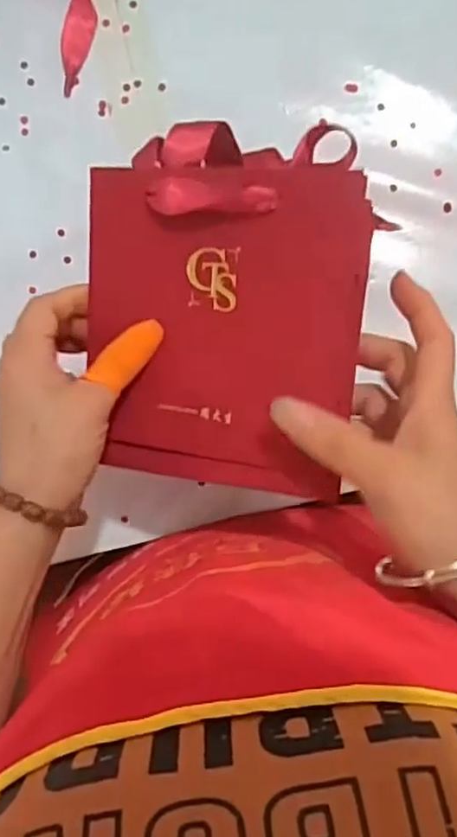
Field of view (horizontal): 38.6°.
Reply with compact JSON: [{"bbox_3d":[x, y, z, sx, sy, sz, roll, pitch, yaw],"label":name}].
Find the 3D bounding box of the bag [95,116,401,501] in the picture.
[{"bbox_3d":[-0.005,-0.053,0.322,0.137,0.026,0.168,6,96,16],"label":"bag"}]

